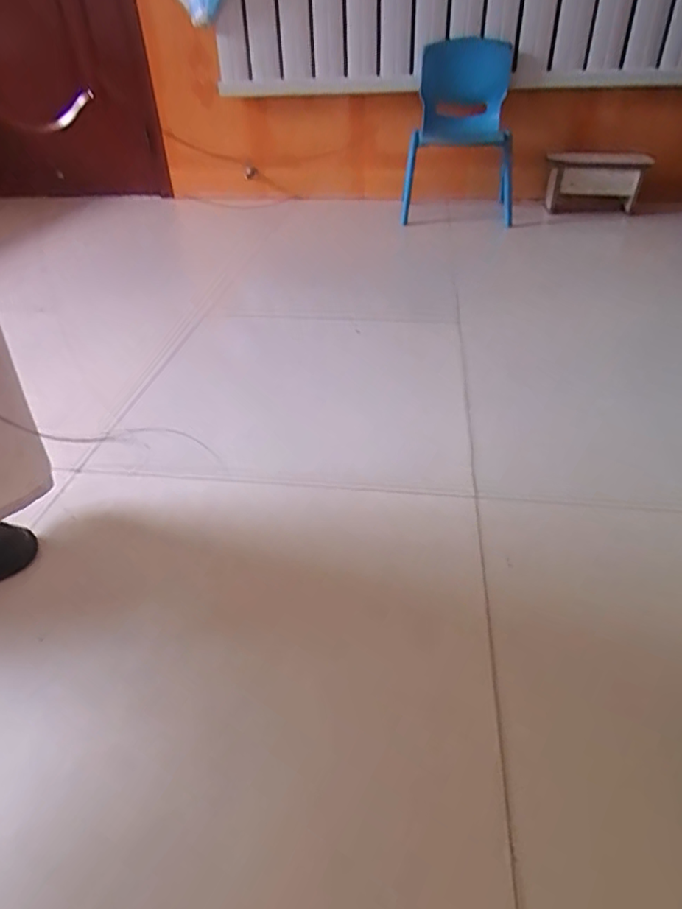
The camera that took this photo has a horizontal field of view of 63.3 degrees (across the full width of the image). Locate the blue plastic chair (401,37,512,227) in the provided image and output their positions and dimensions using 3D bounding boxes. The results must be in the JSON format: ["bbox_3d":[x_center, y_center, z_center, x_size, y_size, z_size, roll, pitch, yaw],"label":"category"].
[{"bbox_3d":[0.355,-0.937,1.606,0.315,0.418,0.319,6,37,7],"label":"blue plastic chair"}]

